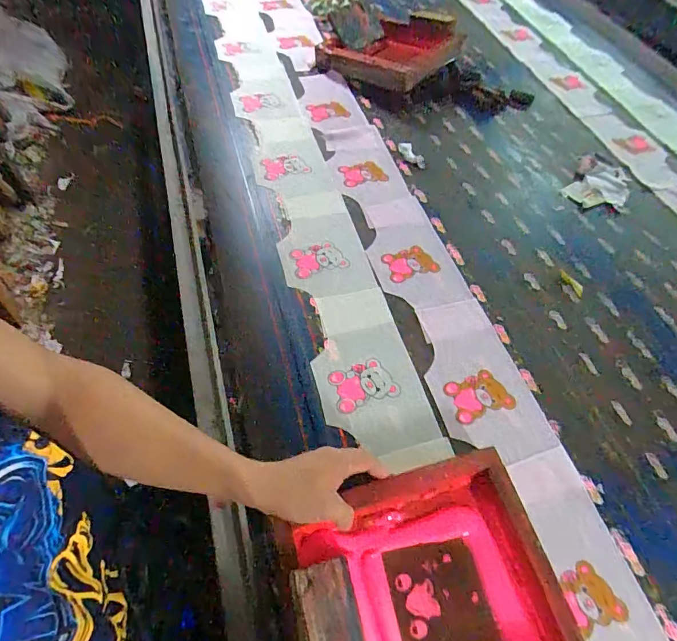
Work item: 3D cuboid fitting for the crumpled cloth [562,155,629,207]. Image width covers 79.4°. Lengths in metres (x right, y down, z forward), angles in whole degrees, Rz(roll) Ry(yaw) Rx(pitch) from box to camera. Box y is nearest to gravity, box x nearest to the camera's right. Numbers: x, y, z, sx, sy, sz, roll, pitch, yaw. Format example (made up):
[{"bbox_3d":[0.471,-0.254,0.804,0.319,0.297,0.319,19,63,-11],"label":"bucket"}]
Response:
[{"bbox_3d":[0.519,-0.271,0.809,0.109,0.013,0.145,32,61,15],"label":"crumpled cloth"}]

